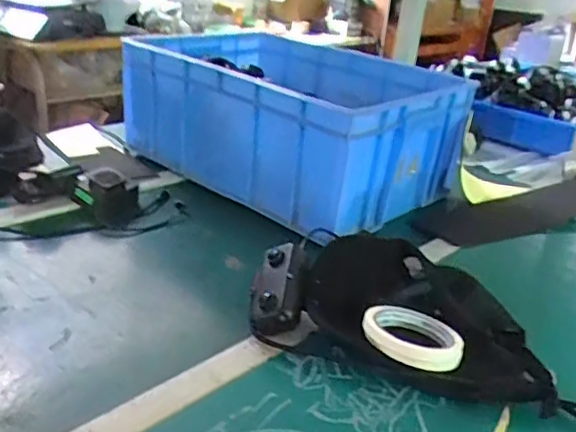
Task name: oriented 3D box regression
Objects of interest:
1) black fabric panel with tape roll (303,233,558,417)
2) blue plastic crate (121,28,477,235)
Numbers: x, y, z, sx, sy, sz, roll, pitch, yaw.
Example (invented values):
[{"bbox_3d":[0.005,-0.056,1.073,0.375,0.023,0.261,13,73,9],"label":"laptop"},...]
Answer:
[{"bbox_3d":[0.142,0.104,0.629,0.249,0.077,0.164,10,24,12],"label":"black fabric panel with tape roll"},{"bbox_3d":[0.006,-0.164,1.056,0.512,0.222,0.369,21,28,33],"label":"blue plastic crate"}]

